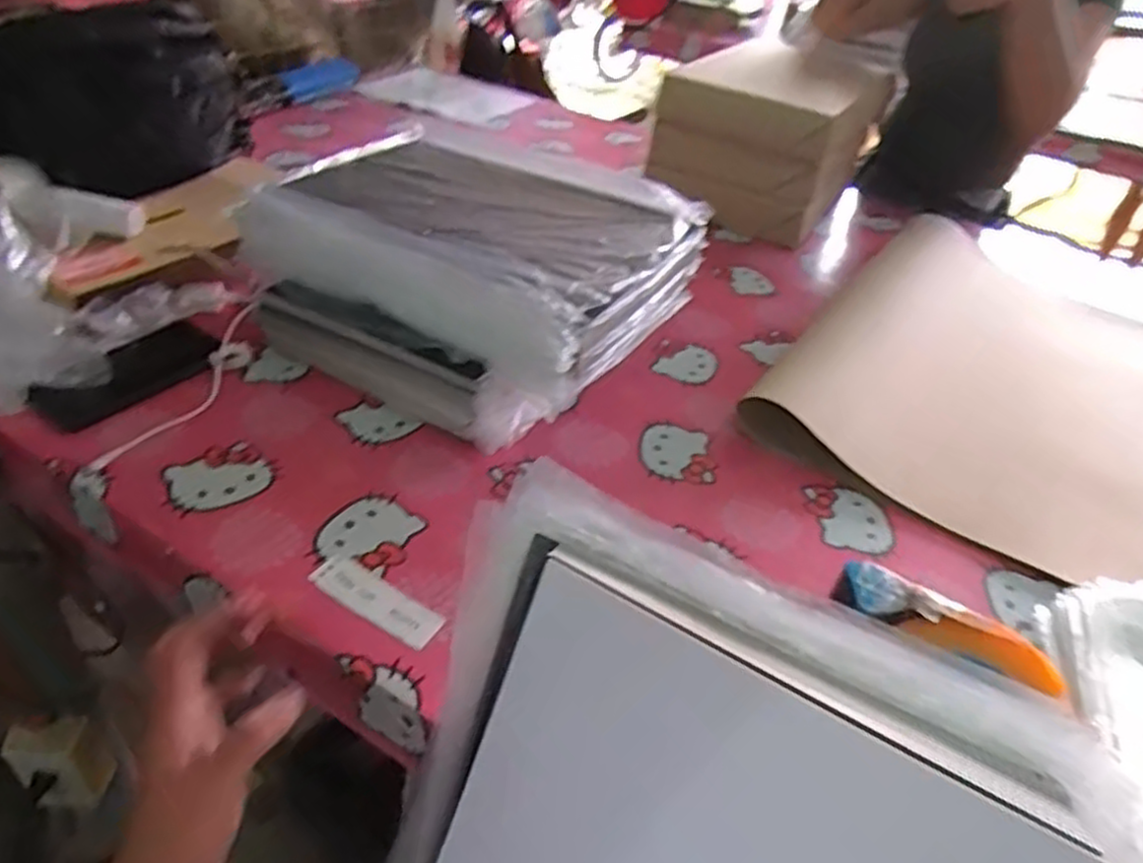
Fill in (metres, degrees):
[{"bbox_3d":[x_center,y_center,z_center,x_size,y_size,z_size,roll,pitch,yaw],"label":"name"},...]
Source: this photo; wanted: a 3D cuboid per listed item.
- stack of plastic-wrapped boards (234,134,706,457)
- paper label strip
[{"bbox_3d":[-0.098,-0.170,0.798,0.387,0.150,0.336,23,41,18],"label":"stack of plastic-wrapped boards"},{"bbox_3d":[-0.144,0.124,0.549,0.106,0.004,0.035,26,36,17],"label":"paper label strip"}]

